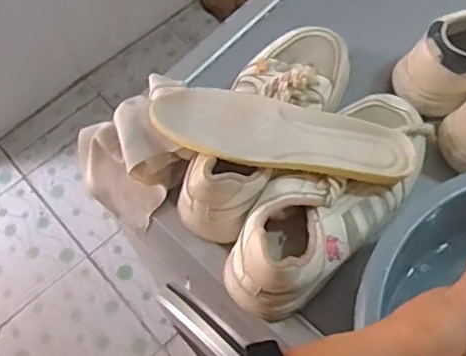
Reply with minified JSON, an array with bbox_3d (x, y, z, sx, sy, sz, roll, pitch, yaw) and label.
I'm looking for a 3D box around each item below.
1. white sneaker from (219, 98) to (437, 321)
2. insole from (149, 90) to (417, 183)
[{"bbox_3d":[0.092,0.015,0.540,0.096,0.080,0.250,37,72,19],"label":"white sneaker"},{"bbox_3d":[0.043,-0.037,0.540,0.237,0.029,0.071,11,67,8],"label":"insole"}]

